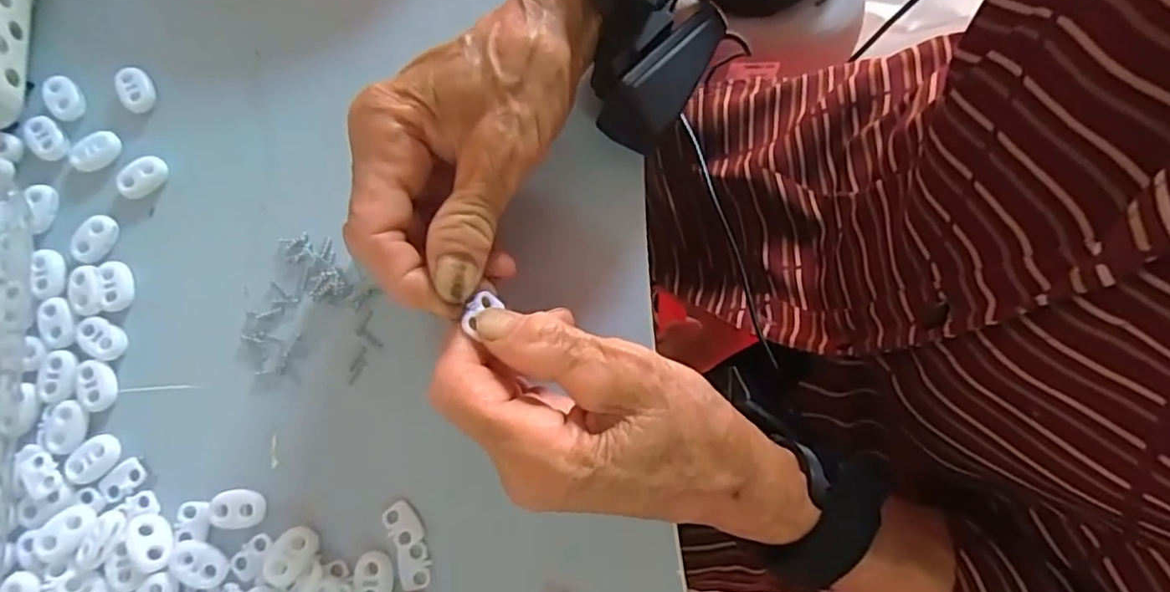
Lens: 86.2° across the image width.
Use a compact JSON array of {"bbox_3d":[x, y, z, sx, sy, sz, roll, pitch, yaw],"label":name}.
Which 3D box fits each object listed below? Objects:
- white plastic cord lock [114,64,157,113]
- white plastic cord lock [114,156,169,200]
[{"bbox_3d":[-0.206,-0.095,0.286,0.015,0.005,0.021,-37,79,-7],"label":"white plastic cord lock"},{"bbox_3d":[-0.198,-0.053,0.279,0.016,0.004,0.022,41,81,9],"label":"white plastic cord lock"}]

